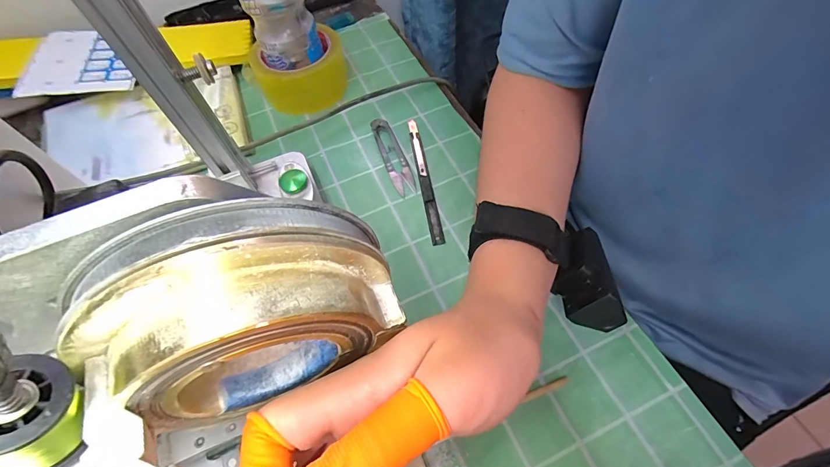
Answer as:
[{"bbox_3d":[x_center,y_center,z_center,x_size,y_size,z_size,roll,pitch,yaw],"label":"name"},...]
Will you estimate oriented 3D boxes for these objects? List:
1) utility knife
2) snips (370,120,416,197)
[{"bbox_3d":[0.009,-0.057,0.376,0.011,0.009,0.149,-10,59,-2],"label":"utility knife"},{"bbox_3d":[-0.023,-0.081,0.396,0.022,0.011,0.096,-20,60,-8],"label":"snips"}]

